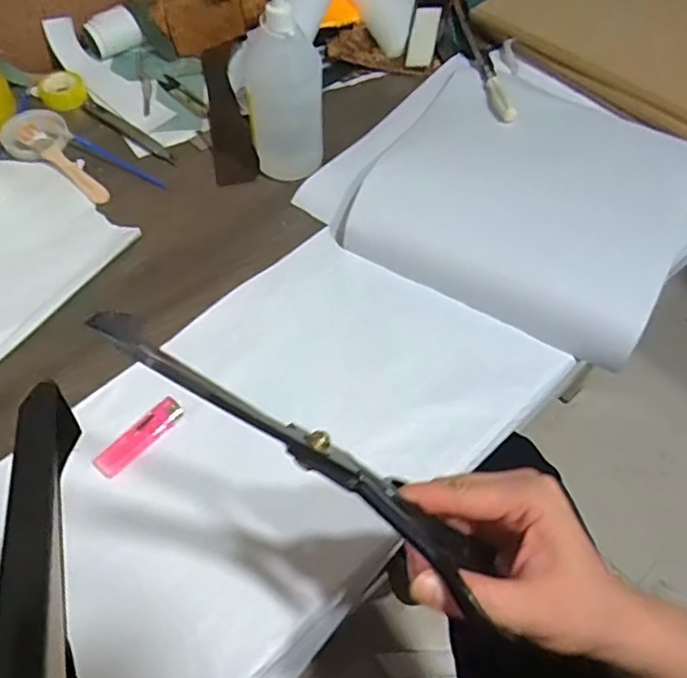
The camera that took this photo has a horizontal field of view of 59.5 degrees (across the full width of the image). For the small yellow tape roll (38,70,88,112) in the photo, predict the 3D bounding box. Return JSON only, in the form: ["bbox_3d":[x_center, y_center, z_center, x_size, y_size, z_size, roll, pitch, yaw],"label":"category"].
[{"bbox_3d":[-0.343,-0.304,0.734,0.052,0.015,0.055,1,57,-1],"label":"small yellow tape roll"}]

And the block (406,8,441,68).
[{"bbox_3d":[0.107,-0.403,0.794,0.033,0.010,0.128,10,57,5],"label":"block"}]

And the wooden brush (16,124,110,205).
[{"bbox_3d":[-0.306,-0.193,0.656,0.143,0.013,0.024,35,63,20],"label":"wooden brush"}]

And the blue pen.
[{"bbox_3d":[-0.250,-0.200,0.672,0.131,0.009,0.011,28,62,15],"label":"blue pen"}]

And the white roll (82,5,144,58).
[{"bbox_3d":[-0.297,-0.392,0.770,0.068,0.044,0.043,-25,61,-16],"label":"white roll"}]

